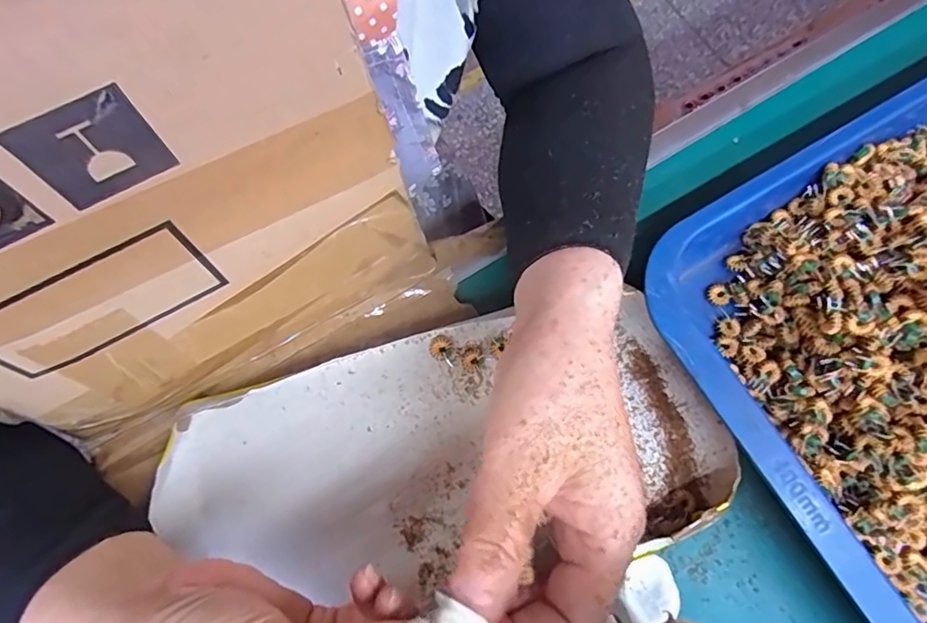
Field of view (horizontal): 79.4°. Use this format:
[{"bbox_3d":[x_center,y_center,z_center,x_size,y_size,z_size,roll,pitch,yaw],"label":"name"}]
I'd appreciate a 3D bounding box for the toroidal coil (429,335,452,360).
[{"bbox_3d":[-0.013,0.021,0.322,0.013,0.005,0.014,12,76,1],"label":"toroidal coil"}]

